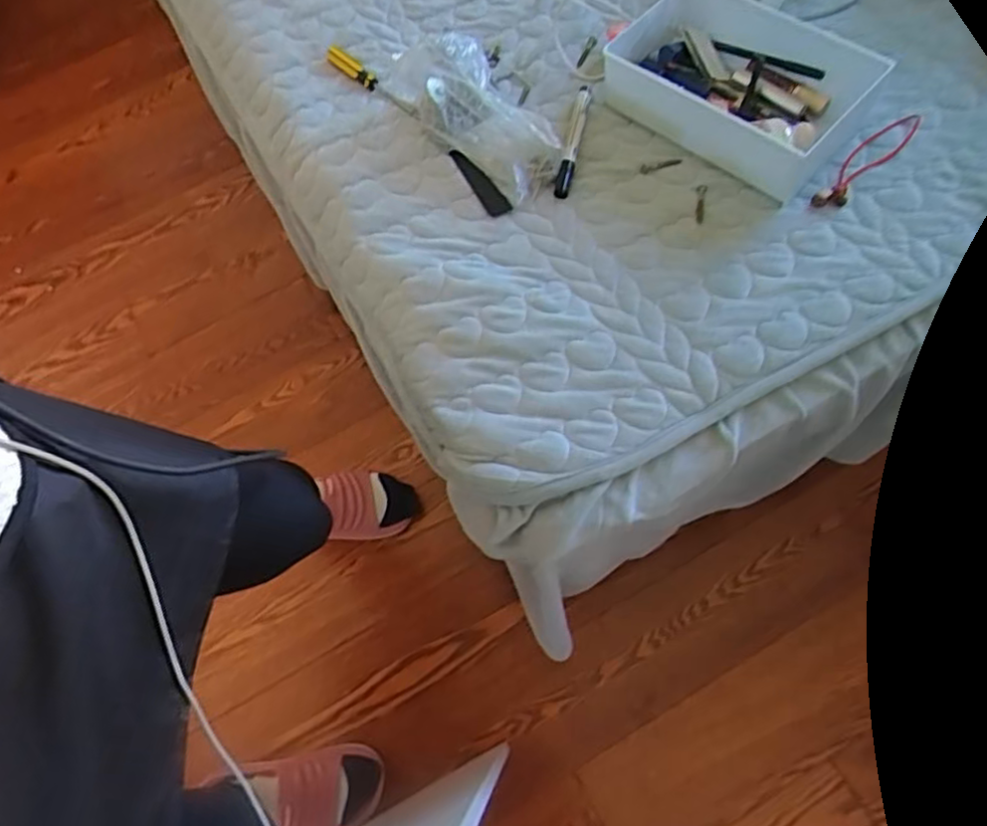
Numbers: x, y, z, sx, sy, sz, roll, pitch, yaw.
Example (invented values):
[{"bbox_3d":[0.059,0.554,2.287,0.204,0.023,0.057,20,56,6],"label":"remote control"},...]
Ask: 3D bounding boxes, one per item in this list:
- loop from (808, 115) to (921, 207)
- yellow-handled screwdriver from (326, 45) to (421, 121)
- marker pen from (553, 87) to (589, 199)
[{"bbox_3d":[0.358,-0.244,0.634,0.158,0.007,0.032,-42,70,-15],"label":"loop"},{"bbox_3d":[-0.133,-0.360,0.718,0.140,0.013,0.018,39,73,18],"label":"yellow-handled screwdriver"},{"bbox_3d":[0.079,-0.281,0.667,0.017,0.018,0.146,9,67,8],"label":"marker pen"}]

